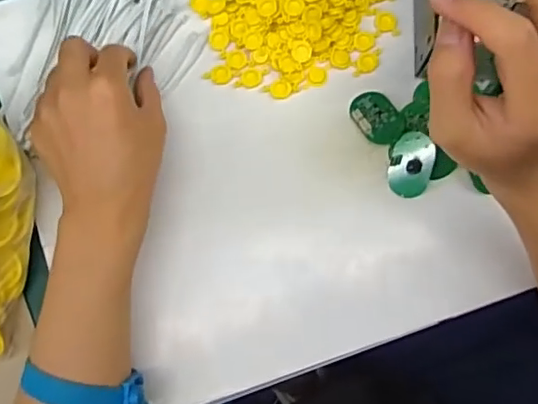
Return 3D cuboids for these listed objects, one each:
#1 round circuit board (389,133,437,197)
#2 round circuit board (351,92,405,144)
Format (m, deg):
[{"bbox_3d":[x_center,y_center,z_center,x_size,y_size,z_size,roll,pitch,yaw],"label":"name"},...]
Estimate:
[{"bbox_3d":[0.113,-0.030,0.454,0.033,0.005,0.051,16,94,20],"label":"round circuit board"},{"bbox_3d":[0.089,-0.070,0.465,0.035,0.010,0.046,-30,82,-4],"label":"round circuit board"}]

